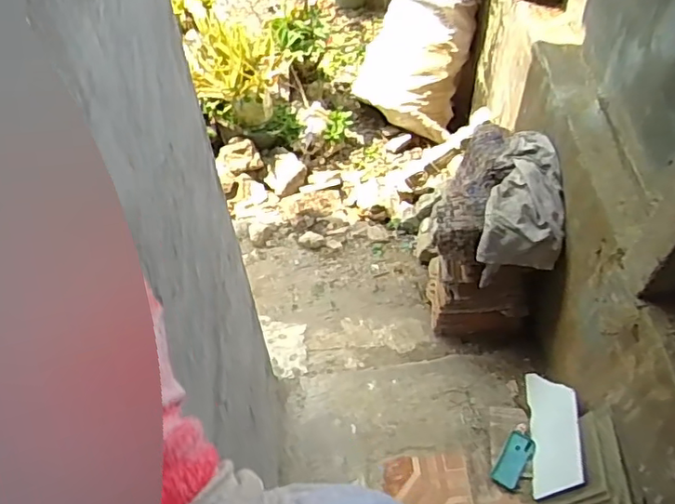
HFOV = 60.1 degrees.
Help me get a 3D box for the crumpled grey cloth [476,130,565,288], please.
[{"bbox_3d":[0.566,-0.149,1.761,0.227,0.221,0.410,11,56,8],"label":"crumpled grey cloth"}]

